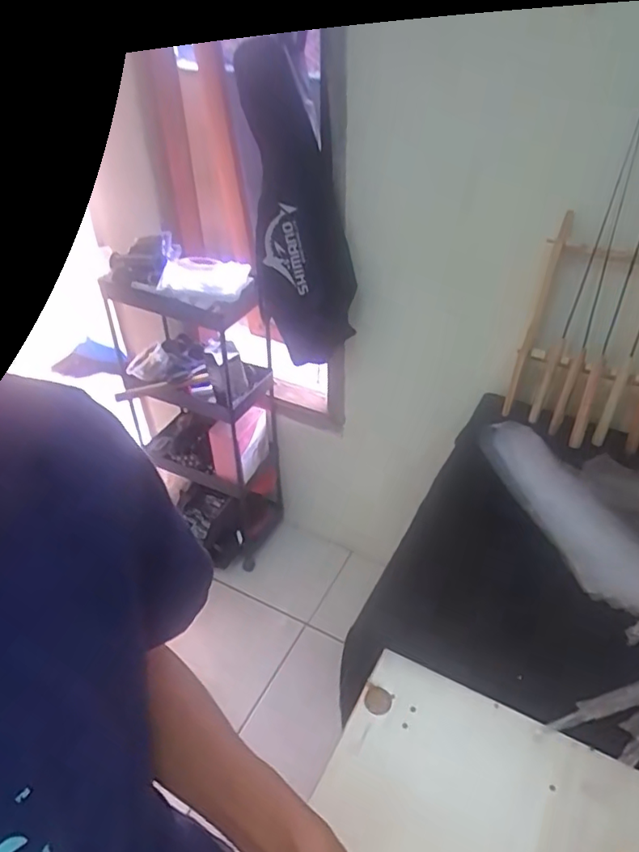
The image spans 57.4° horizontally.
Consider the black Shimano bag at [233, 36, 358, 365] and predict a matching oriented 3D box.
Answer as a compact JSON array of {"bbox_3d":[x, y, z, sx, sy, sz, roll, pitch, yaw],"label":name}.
[{"bbox_3d":[-0.042,-0.410,1.124,0.189,0.560,0.111,-16,20,-16],"label":"black Shimano bag"}]

